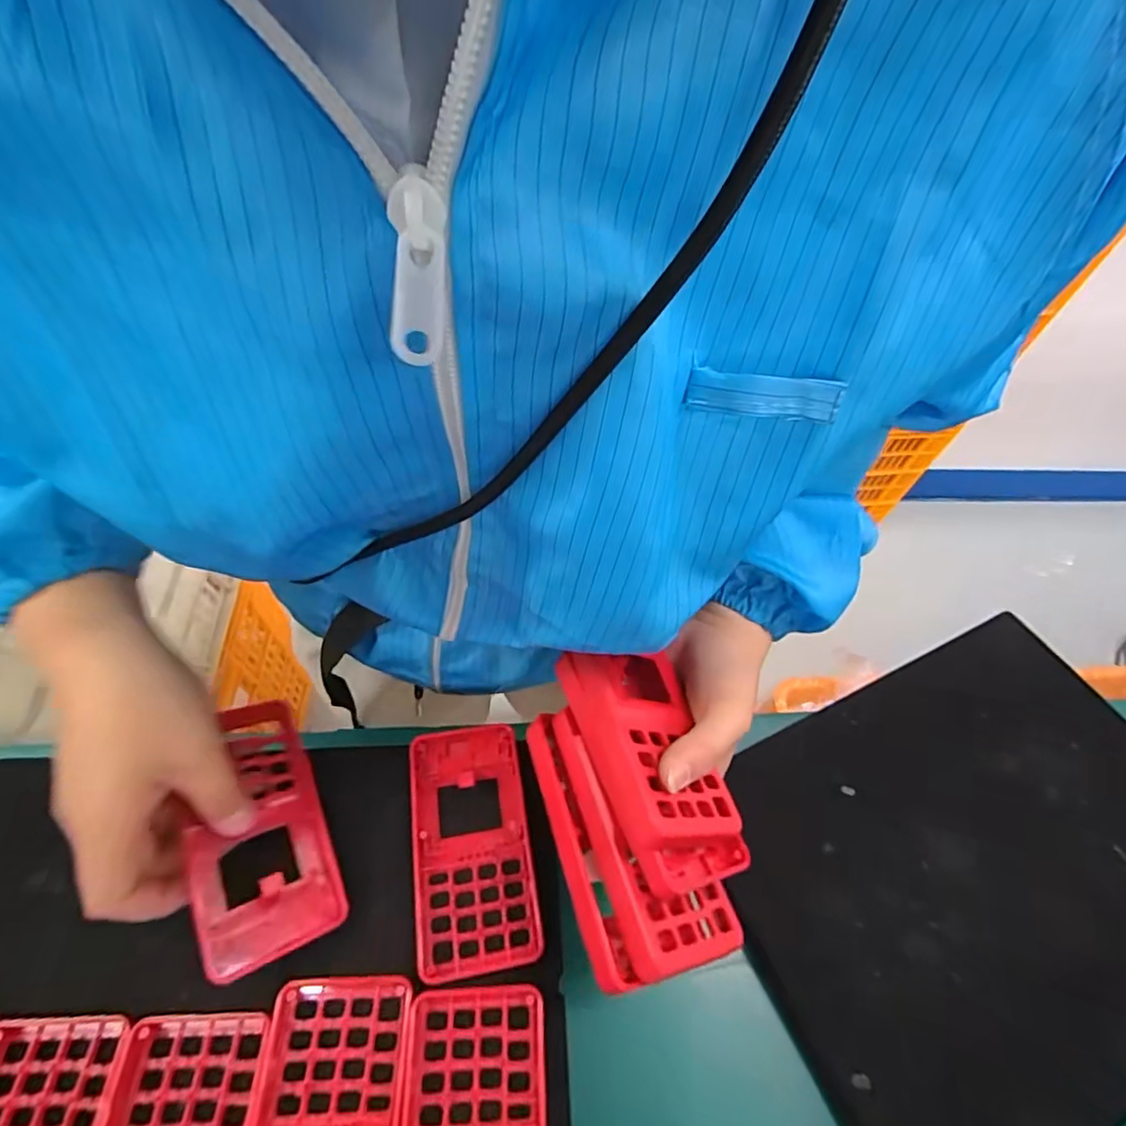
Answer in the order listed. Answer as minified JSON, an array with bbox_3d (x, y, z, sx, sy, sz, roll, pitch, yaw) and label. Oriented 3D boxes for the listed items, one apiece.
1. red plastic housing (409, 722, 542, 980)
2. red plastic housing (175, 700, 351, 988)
[{"bbox_3d":[-0.051,0.153,0.324,0.061,0.016,0.125,-6,56,-9],"label":"red plastic housing"},{"bbox_3d":[-0.160,0.136,0.302,0.063,0.014,0.124,-6,62,-40],"label":"red plastic housing"}]

